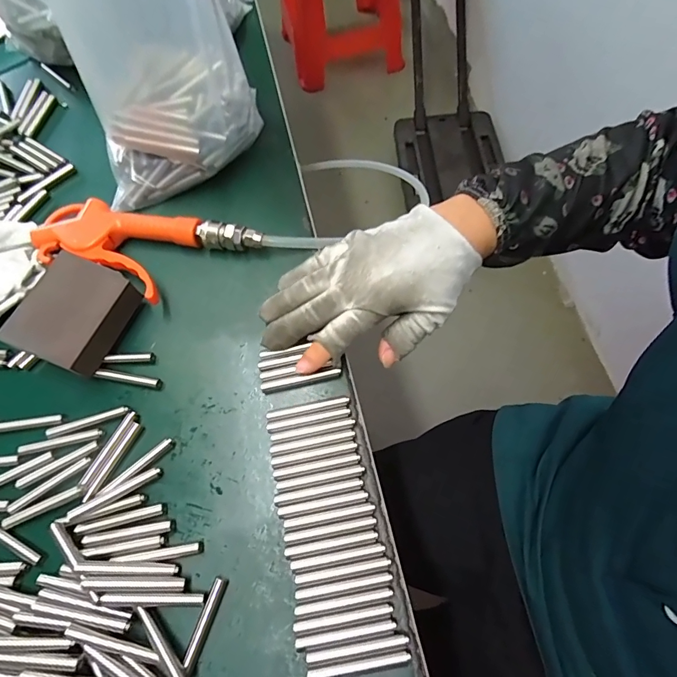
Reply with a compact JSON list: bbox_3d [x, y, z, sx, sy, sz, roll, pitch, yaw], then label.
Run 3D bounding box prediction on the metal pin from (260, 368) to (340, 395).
[{"bbox_3d":[-0.027,0.029,0.296,0.057,0.008,0.007,-13,67,-2],"label":"metal pin"}]

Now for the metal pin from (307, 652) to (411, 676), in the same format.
[{"bbox_3d":[0.011,0.183,0.228,0.057,0.004,0.005,-10,67,-1],"label":"metal pin"}]

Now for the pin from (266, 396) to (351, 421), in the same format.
[{"bbox_3d":[-0.021,0.048,0.286,0.057,0.004,0.007,-11,67,-1],"label":"pin"}]

